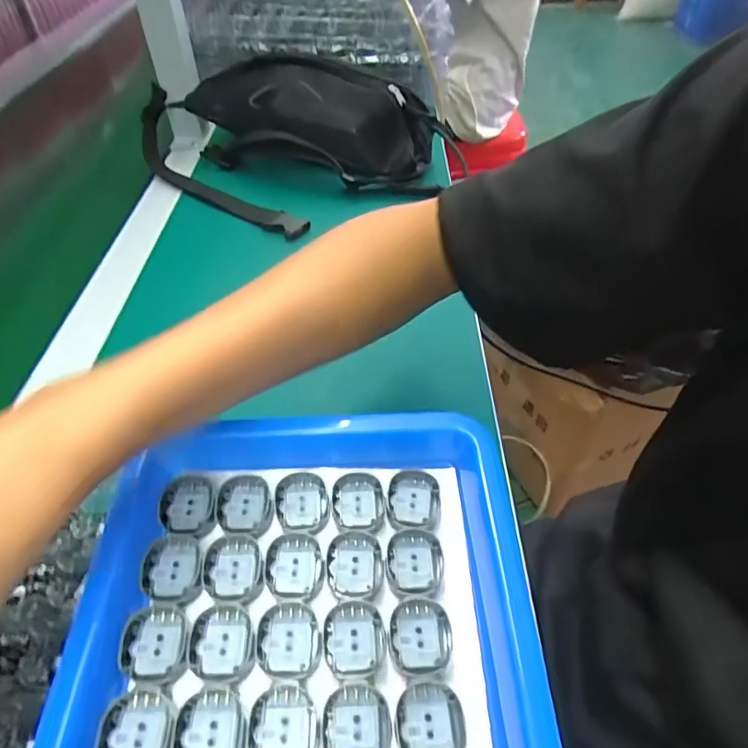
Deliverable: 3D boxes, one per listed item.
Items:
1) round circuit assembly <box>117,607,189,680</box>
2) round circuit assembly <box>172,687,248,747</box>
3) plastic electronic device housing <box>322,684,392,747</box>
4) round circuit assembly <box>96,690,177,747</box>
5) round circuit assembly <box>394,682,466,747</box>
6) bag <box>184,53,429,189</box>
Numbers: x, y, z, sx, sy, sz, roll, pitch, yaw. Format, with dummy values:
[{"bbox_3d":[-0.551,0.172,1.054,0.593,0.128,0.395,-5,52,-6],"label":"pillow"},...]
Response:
[{"bbox_3d":[-0.085,0.104,0.204,0.025,0.004,0.025,-1,47,1],"label":"round circuit assembly"},{"bbox_3d":[-0.058,0.127,0.185,0.025,0.004,0.027,-1,47,1],"label":"round circuit assembly"},{"bbox_3d":[-0.006,0.125,0.187,0.024,0.004,0.025,-3,47,-1],"label":"plastic electronic device housing"},{"bbox_3d":[-0.084,0.126,0.184,0.025,0.004,0.026,-1,47,1],"label":"round circuit assembly"},{"bbox_3d":[0.020,0.126,0.188,0.024,0.004,0.026,-1,47,1],"label":"round circuit assembly"},{"bbox_3d":[-0.070,-0.275,0.566,0.265,0.080,0.118,6,48,7],"label":"bag"}]

